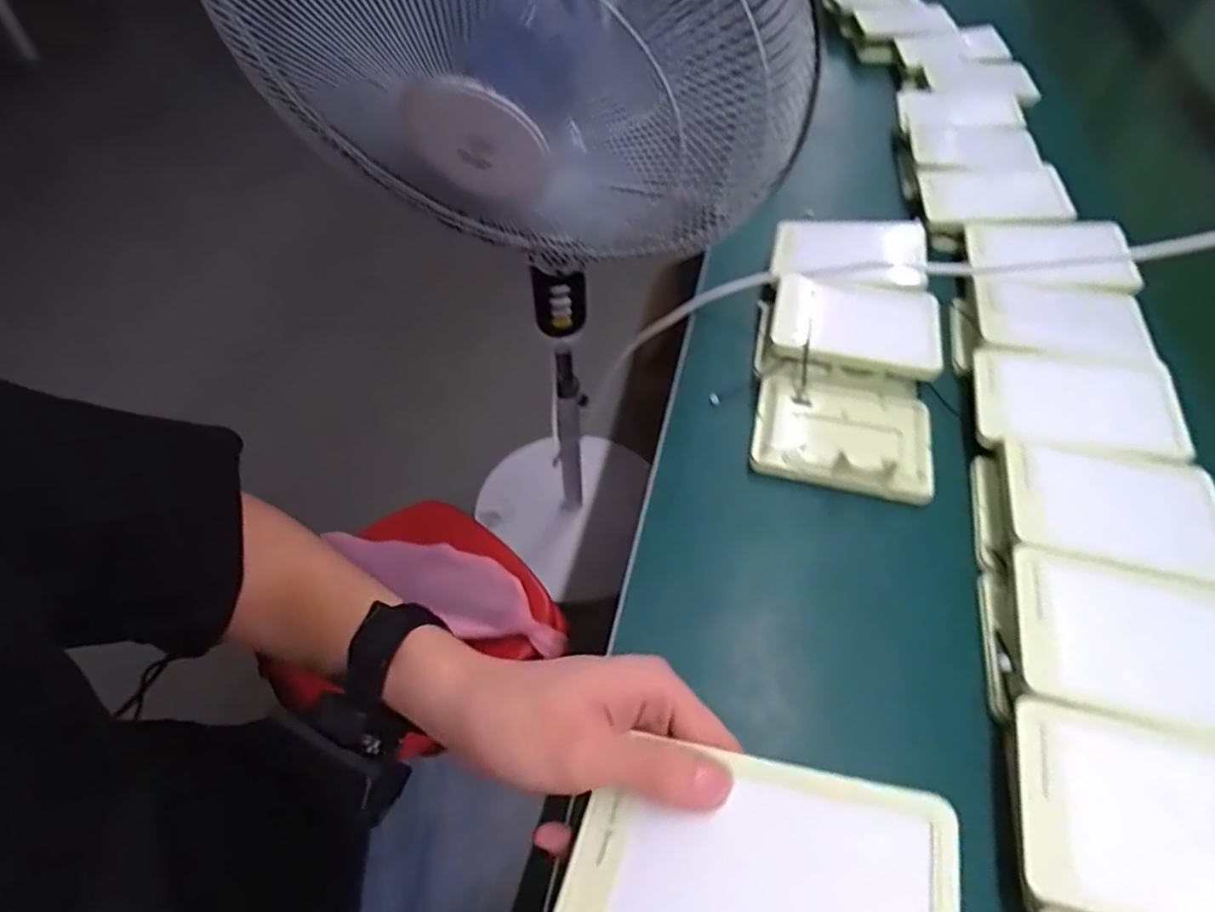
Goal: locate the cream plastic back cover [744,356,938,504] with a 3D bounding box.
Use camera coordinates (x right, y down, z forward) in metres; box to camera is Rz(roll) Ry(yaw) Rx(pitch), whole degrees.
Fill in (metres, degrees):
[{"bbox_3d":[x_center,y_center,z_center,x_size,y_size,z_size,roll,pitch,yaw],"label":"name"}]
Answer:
[{"bbox_3d":[0.187,-0.026,0.530,0.134,0.020,0.114,12,53,8],"label":"cream plastic back cover"}]

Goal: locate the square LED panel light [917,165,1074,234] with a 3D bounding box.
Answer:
[{"bbox_3d":[0.409,-0.274,0.706,0.145,0.010,0.108,-1,50,7],"label":"square LED panel light"}]

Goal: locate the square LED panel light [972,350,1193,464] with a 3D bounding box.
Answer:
[{"bbox_3d":[0.357,-0.039,0.509,0.136,0.020,0.116,7,47,18],"label":"square LED panel light"}]

